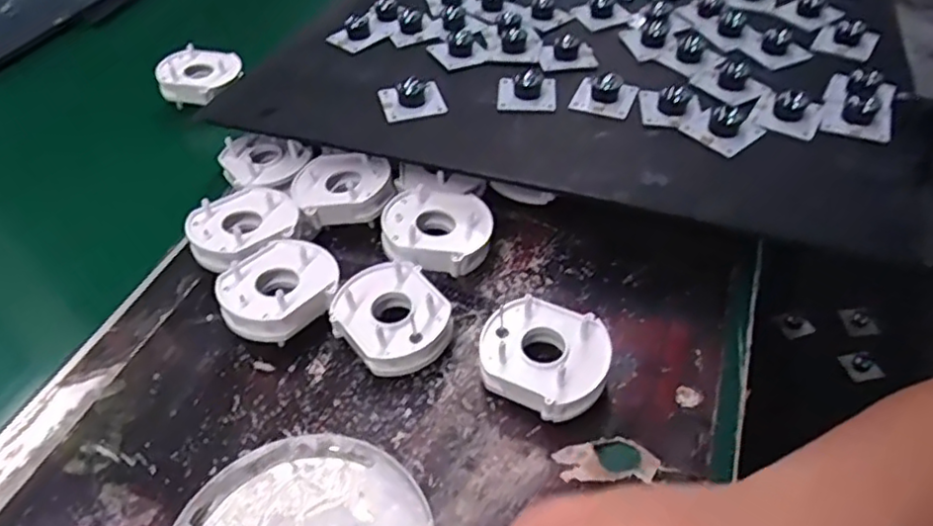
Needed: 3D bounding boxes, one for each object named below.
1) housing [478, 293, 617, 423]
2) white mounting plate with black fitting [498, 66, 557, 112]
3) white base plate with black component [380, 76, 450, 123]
[{"bbox_3d":[0.043,0.055,0.366,0.072,0.032,0.062,22,51,23],"label":"housing"},{"bbox_3d":[0.046,-0.134,0.485,0.042,0.020,0.050,2,46,6],"label":"white mounting plate with black fitting"},{"bbox_3d":[-0.041,-0.125,0.479,0.045,0.018,0.042,-13,47,-9],"label":"white base plate with black component"}]

